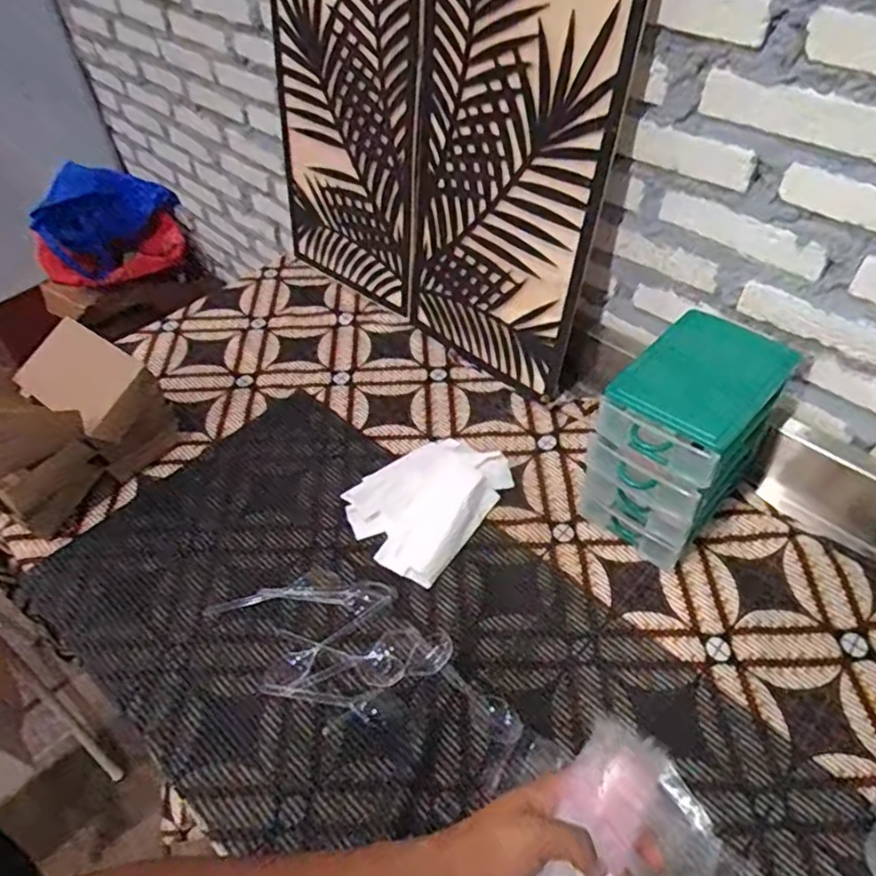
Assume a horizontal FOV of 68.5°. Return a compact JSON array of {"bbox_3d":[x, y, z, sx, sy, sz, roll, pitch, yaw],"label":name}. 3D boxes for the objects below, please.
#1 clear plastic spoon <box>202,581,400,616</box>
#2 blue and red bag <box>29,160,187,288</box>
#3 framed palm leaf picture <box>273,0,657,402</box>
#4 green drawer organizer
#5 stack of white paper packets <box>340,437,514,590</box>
[{"bbox_3d":[-0.154,0.184,0.726,0.209,0.008,0.036,-4,47,-2],"label":"clear plastic spoon"},{"bbox_3d":[-0.831,-0.534,1.606,0.346,0.286,0.203,-26,52,-18],"label":"blue and red bag"},{"bbox_3d":[-0.028,-0.414,0.880,0.580,0.566,0.047,35,50,28],"label":"framed palm leaf picture"},{"bbox_3d":[0.277,0.005,0.745,0.136,0.209,0.189,35,57,29],"label":"green drawer organizer"},{"bbox_3d":[-0.014,0.073,0.812,0.149,0.030,0.199,29,55,25],"label":"stack of white paper packets"}]

